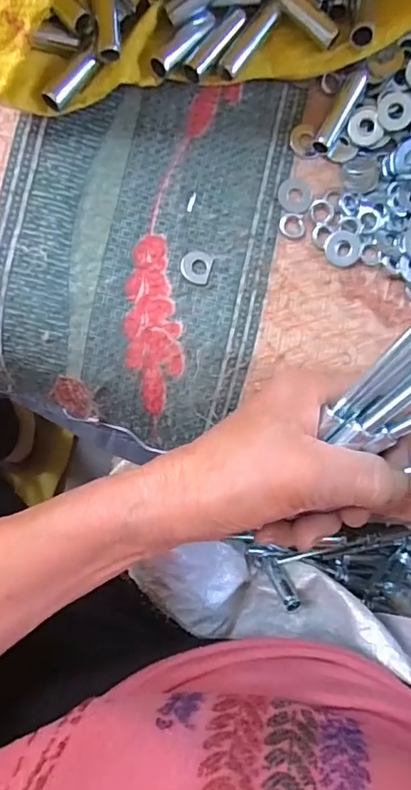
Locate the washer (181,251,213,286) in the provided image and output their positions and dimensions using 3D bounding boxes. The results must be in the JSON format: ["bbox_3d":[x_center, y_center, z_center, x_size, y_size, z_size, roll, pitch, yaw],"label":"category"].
[{"bbox_3d":[-0.005,-0.066,0.261,0.015,0.004,0.017,15,89,-5],"label":"washer"}]

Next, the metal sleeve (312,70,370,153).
[{"bbox_3d":[0.071,-0.148,0.267,0.011,0.008,0.047,29,88,-4],"label":"metal sleeve"}]

